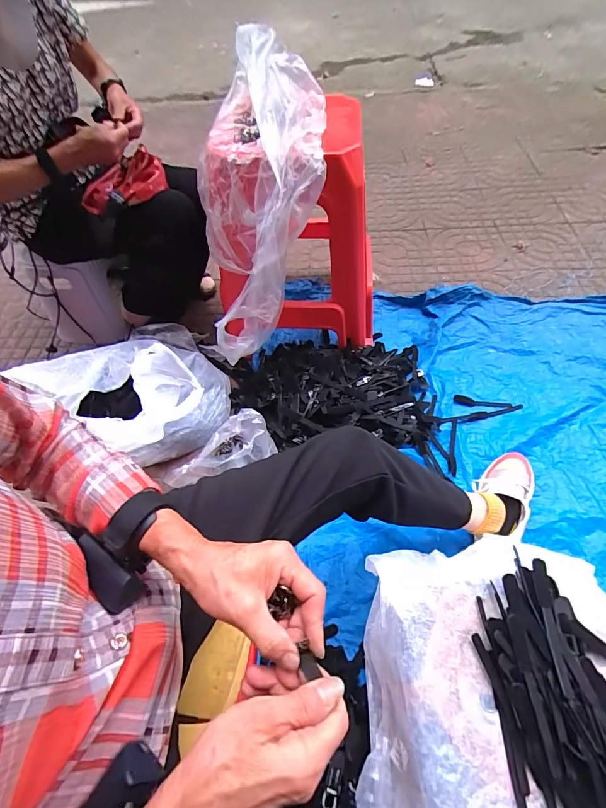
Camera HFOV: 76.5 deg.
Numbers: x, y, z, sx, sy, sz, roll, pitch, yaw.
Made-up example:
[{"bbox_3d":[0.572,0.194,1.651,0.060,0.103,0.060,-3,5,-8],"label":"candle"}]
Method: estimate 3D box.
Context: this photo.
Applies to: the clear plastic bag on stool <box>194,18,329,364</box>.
[{"bbox_3d":[-0.098,-0.379,0.789,0.269,0.619,0.188,17,27,13],"label":"clear plastic bag on stool"}]

